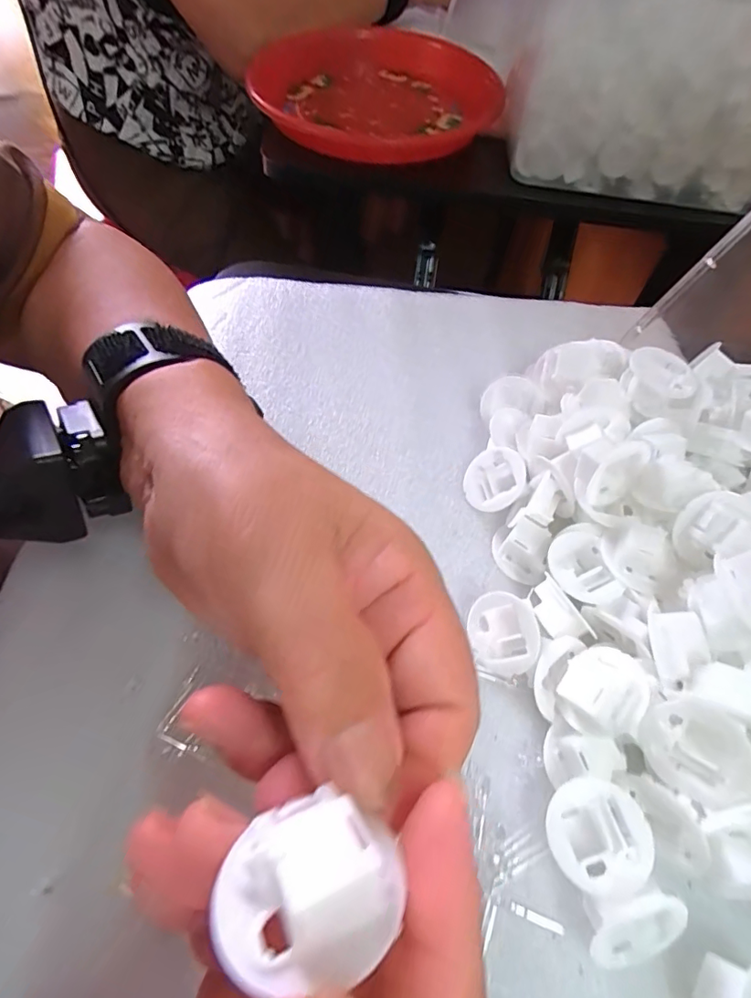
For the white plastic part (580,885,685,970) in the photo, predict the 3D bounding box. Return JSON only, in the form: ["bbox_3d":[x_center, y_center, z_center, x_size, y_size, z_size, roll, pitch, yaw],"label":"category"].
[{"bbox_3d":[0.083,0.137,0.166,0.029,0.029,0.011,-19,21,1],"label":"white plastic part"}]

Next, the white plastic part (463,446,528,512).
[{"bbox_3d":[0.060,-0.009,0.262,0.012,0.034,0.031,15,77,-41],"label":"white plastic part"}]

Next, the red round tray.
[{"bbox_3d":[0.000,-0.393,0.494,0.218,0.033,0.215,2,58,-3],"label":"red round tray"}]

